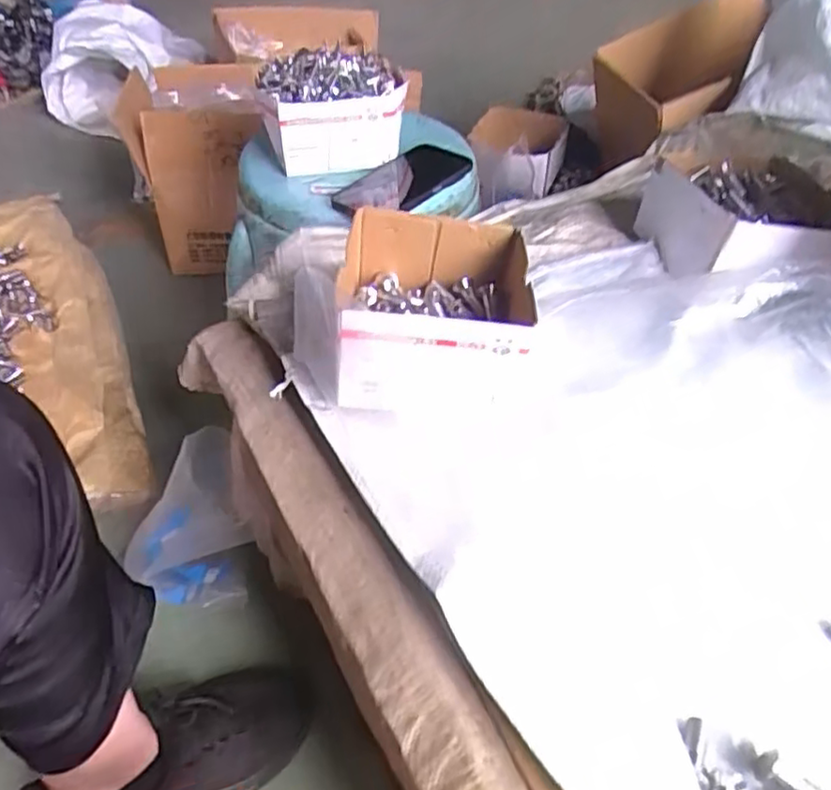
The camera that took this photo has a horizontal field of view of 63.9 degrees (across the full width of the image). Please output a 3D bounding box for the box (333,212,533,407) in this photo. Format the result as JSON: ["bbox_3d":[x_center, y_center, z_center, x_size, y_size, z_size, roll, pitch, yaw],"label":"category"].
[{"bbox_3d":[0.015,-0.060,0.497,0.132,0.097,0.152,4,46,1],"label":"box"}]

